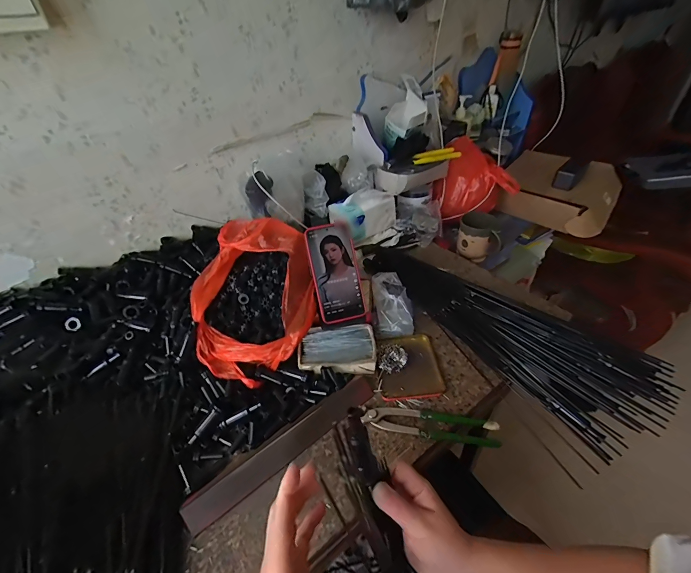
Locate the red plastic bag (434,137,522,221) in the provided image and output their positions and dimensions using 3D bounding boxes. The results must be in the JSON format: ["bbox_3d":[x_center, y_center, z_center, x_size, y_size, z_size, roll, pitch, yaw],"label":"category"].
[{"bbox_3d":[0.361,-0.282,0.918,0.202,0.182,0.145,21,48,29],"label":"red plastic bag"}]

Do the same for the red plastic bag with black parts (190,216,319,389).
[{"bbox_3d":[-0.166,0.009,0.582,0.228,0.146,0.257,-27,45,-21],"label":"red plastic bag with black parts"}]

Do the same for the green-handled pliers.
[{"bbox_3d":[0.121,0.196,0.476,0.187,0.020,0.039,3,42,12],"label":"green-handled pliers"}]

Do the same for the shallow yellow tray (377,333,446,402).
[{"bbox_3d":[0.105,0.130,0.560,0.100,0.022,0.124,1,46,-8],"label":"shallow yellow tray"}]

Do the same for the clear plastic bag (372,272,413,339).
[{"bbox_3d":[0.090,0.029,0.626,0.073,0.050,0.120,-4,41,5],"label":"clear plastic bag"}]

